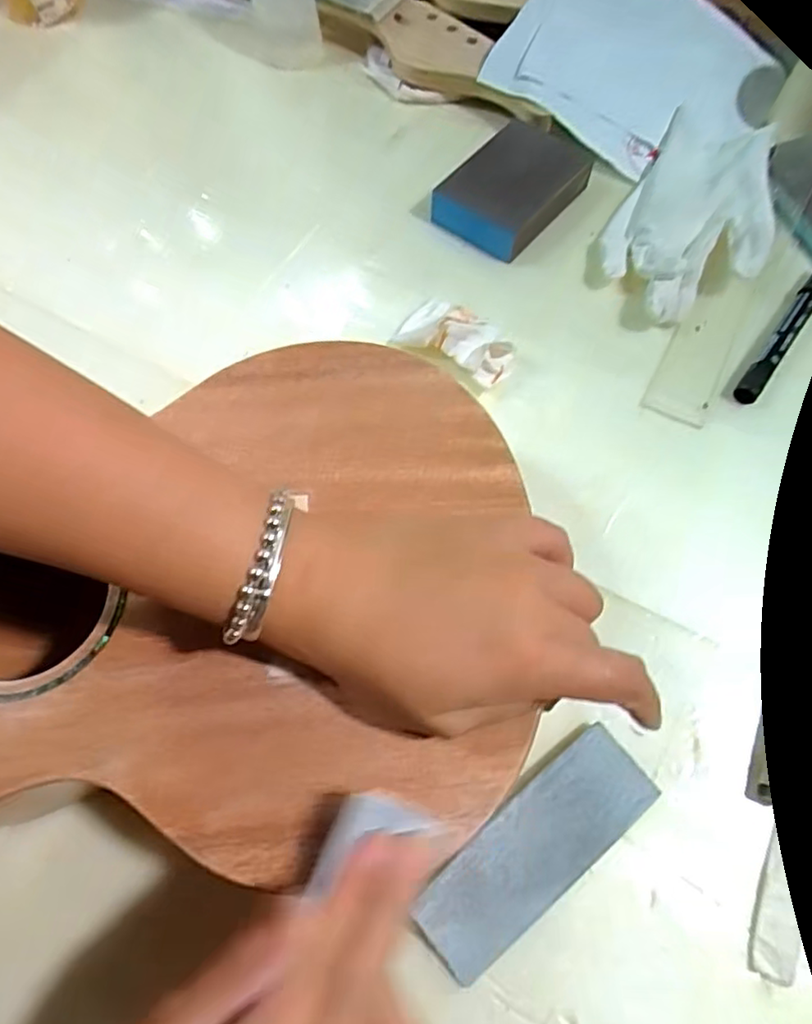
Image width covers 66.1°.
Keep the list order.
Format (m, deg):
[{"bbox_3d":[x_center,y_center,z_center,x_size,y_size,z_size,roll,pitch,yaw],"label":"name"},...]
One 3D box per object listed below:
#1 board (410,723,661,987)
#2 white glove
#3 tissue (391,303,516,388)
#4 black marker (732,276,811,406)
[{"bbox_3d":[0.059,0.152,0.281,0.120,0.010,0.042,-37,71,-14],"label":"board"},{"bbox_3d":[0.196,-0.199,0.418,0.098,0.024,0.172,30,70,13],"label":"white glove"},{"bbox_3d":[0.031,-0.107,0.382,0.071,0.030,0.033,26,70,11],"label":"tissue"},{"bbox_3d":[0.239,-0.115,0.389,0.014,0.010,0.127,35,72,15],"label":"black marker"}]

